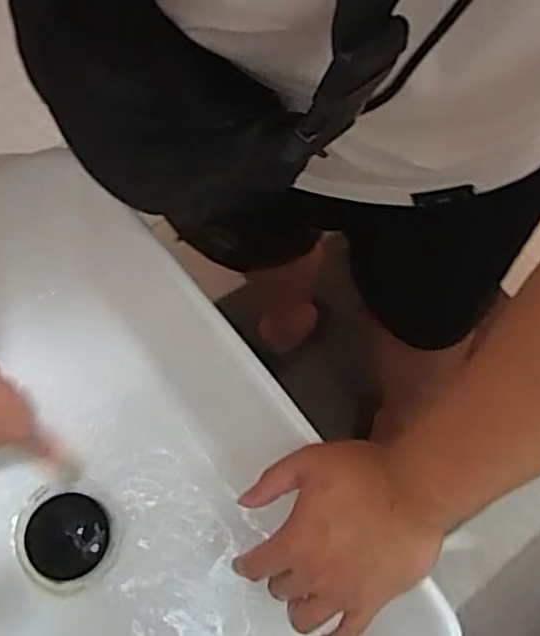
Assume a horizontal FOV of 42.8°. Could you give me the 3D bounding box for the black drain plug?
[{"bbox_3d":[-0.155,0.167,0.528,0.060,0.009,0.062,1,70,-2],"label":"black drain plug"}]

